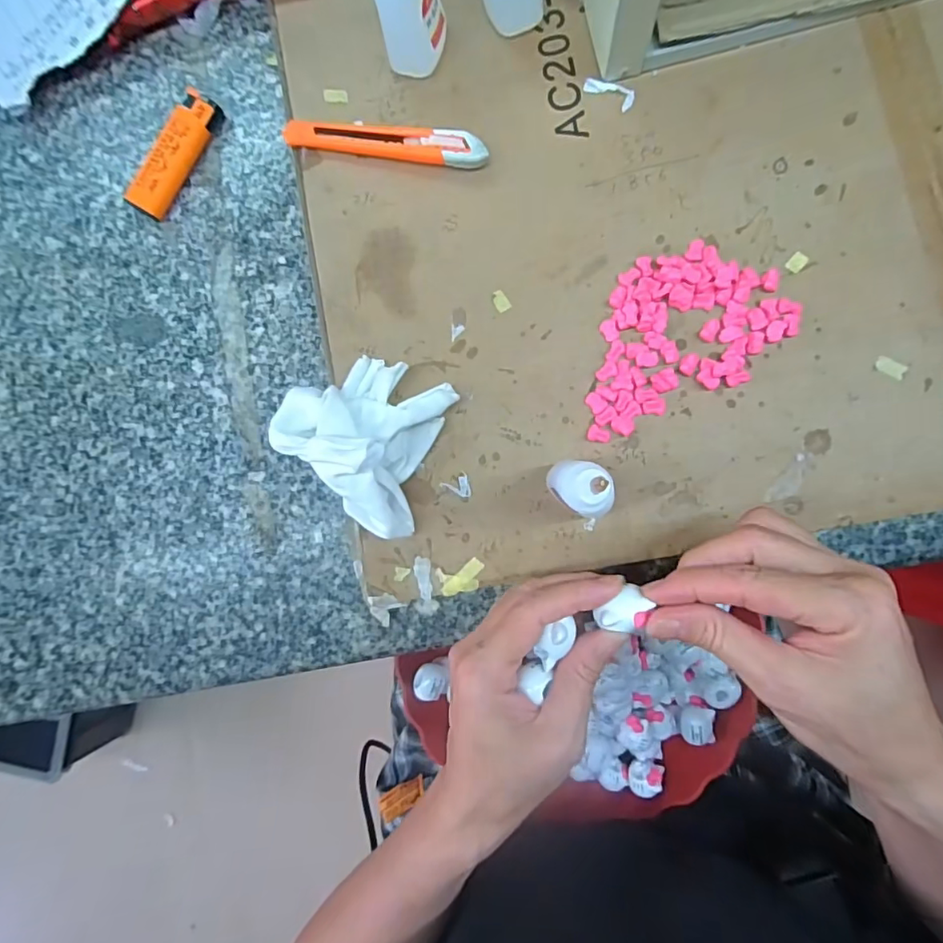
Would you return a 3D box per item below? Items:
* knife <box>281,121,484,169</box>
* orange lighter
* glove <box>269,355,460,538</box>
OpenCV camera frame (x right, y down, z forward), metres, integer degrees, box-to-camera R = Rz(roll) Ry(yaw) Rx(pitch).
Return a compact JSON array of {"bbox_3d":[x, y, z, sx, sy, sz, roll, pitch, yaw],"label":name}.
[{"bbox_3d":[-0.049,-0.193,0.309,0.118,0.012,0.019,11,90,7],"label":"knife"},{"bbox_3d":[-0.185,-0.197,0.330,0.022,0.015,0.081,34,93,7],"label":"orange lighter"},{"bbox_3d":[-0.062,-0.019,0.283,0.082,0.054,0.086,19,91,7],"label":"glove"}]

